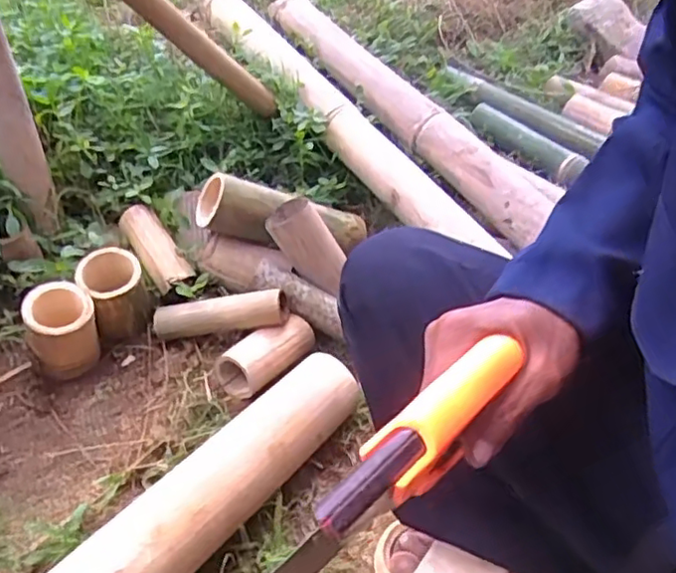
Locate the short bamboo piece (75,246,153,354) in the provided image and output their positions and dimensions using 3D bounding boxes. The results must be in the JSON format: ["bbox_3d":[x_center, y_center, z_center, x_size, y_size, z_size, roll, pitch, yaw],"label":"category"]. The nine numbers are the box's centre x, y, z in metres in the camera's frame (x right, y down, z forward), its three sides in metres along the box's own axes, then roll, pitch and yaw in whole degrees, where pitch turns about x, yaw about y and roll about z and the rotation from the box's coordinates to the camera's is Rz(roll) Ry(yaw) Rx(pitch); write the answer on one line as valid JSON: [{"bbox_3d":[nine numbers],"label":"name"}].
[{"bbox_3d":[-0.300,0.017,0.858,0.082,0.106,0.077,-25,53,-26],"label":"short bamboo piece"}]

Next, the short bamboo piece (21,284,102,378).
[{"bbox_3d":[-0.344,0.056,0.794,0.085,0.107,0.071,-12,49,-17],"label":"short bamboo piece"}]

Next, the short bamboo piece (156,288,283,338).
[{"bbox_3d":[-0.157,0.036,0.832,0.174,0.043,0.036,-9,46,7],"label":"short bamboo piece"}]

